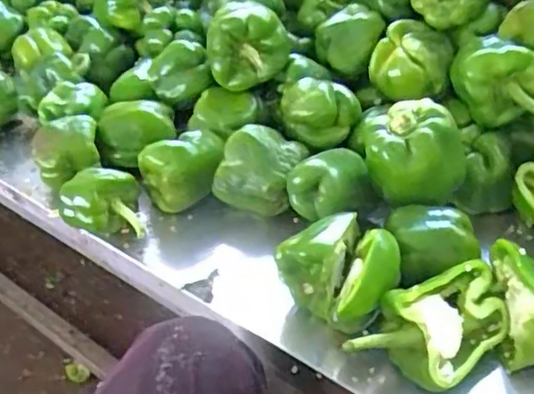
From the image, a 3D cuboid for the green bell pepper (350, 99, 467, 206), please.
[{"bbox_3d":[0.124,-0.040,0.547,0.078,0.068,0.064,-20,41,-14],"label":"green bell pepper"}]

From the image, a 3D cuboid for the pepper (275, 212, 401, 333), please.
[{"bbox_3d":[0.063,0.064,0.509,0.073,0.073,0.091,-27,44,-22],"label":"pepper"}]

